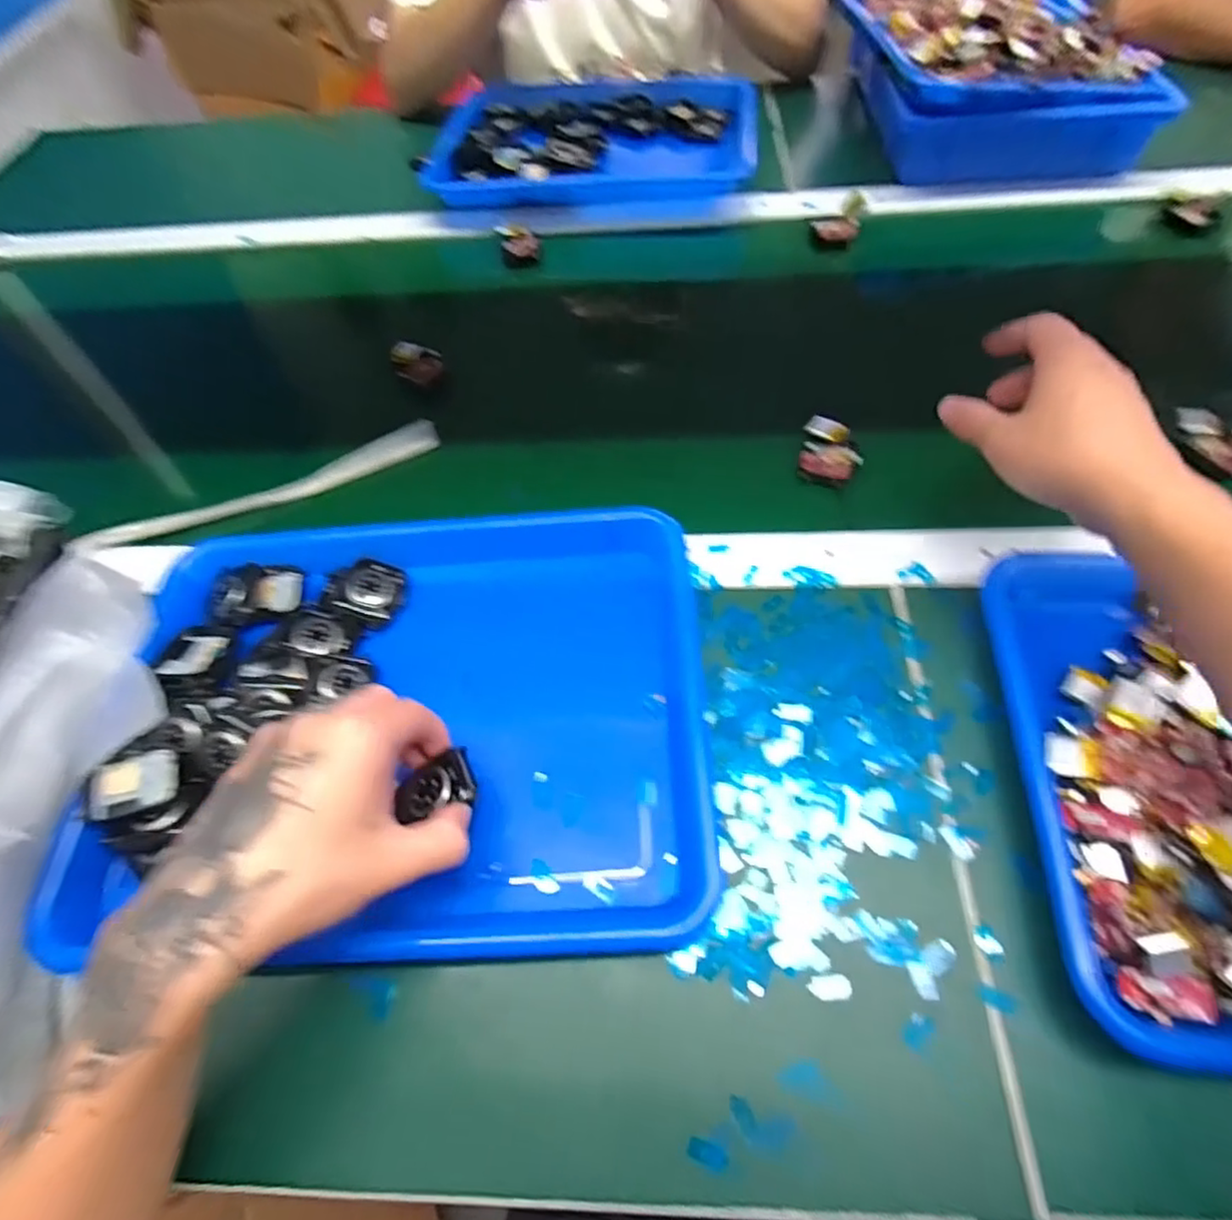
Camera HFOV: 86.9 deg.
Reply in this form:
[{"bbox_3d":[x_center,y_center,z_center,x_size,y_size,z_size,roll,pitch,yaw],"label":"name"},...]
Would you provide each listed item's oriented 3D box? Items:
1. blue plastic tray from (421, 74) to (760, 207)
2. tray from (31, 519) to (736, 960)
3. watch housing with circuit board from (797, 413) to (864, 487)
[{"bbox_3d":[-0.023,-0.516,0.711,0.337,0.033,0.238,0,59,4],"label":"blue plastic tray"},{"bbox_3d":[-0.115,0.054,0.365,0.321,0.037,0.249,-2,58,3],"label":"tray"},{"bbox_3d":[0.155,-0.114,0.467,0.042,0.012,0.060,12,60,11],"label":"watch housing with circuit board"}]

